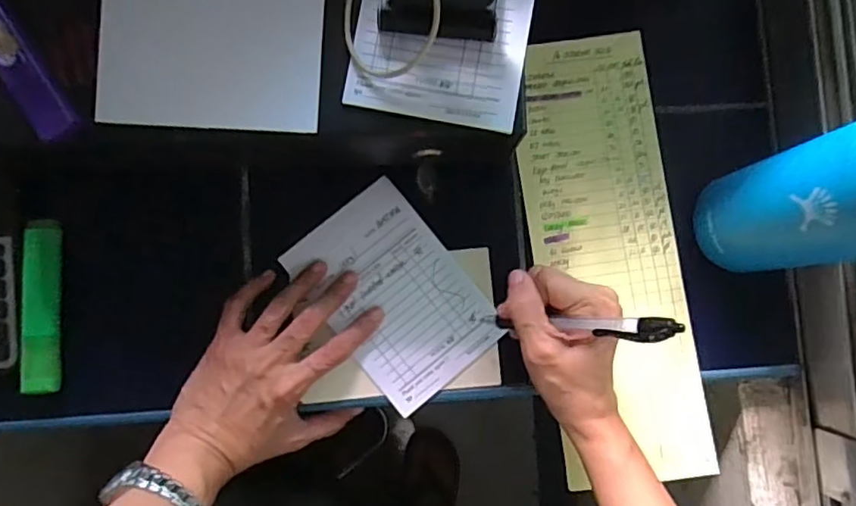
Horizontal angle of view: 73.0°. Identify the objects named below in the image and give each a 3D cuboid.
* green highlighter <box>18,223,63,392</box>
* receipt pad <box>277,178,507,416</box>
[{"bbox_3d":[-0.267,0.036,0.396,0.023,0.013,0.116,-2,86,-2],"label":"green highlighter"},{"bbox_3d":[-0.023,0.030,0.421,0.100,0.004,0.146,-39,88,-5],"label":"receipt pad"}]

